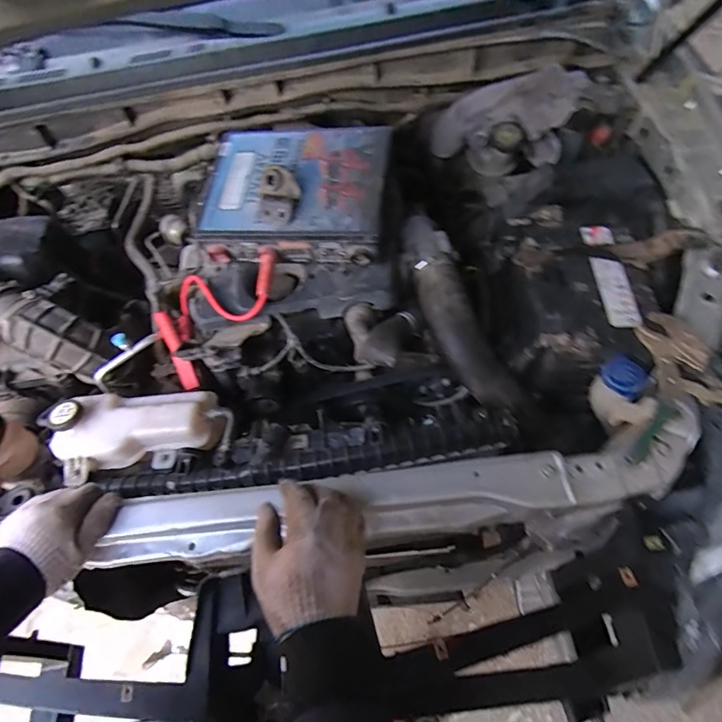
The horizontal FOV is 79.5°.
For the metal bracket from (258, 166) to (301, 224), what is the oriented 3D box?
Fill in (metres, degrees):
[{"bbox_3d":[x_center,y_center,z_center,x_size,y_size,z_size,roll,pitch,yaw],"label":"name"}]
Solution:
[{"bbox_3d":[-0.126,-0.251,0.661,0.063,0.020,0.089,3,80,11],"label":"metal bracket"}]

